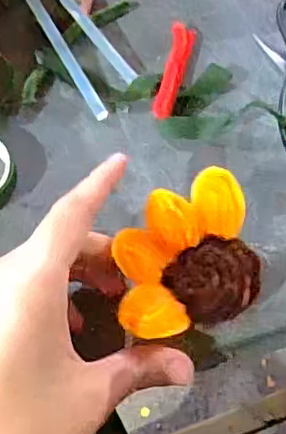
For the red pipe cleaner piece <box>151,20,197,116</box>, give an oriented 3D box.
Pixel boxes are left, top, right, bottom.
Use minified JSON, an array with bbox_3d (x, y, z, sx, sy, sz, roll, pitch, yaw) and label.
[{"bbox_3d":[0.019,-0.085,0.343,0.014,0.008,0.076,10,60,5],"label":"red pipe cleaner piece"}]

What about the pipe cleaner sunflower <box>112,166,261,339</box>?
[{"bbox_3d":[0.019,0.018,0.264,0.071,0.030,0.057,-23,61,-13],"label":"pipe cleaner sunflower"}]

